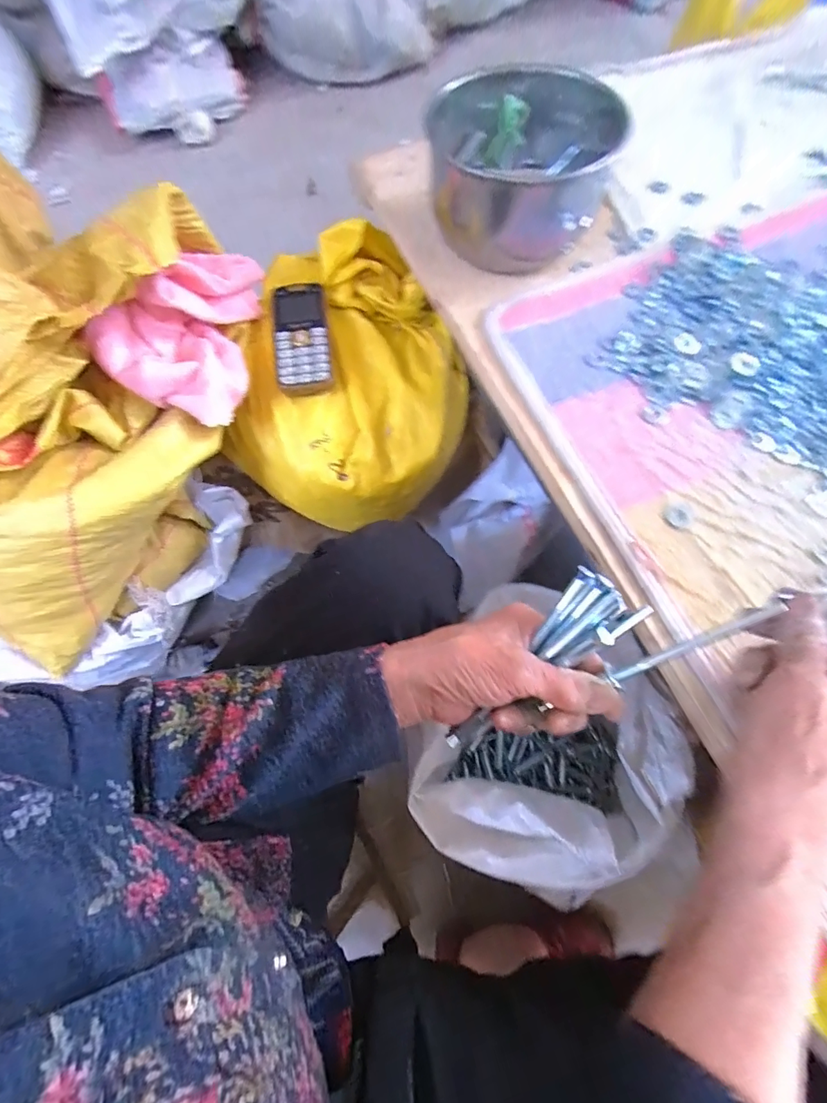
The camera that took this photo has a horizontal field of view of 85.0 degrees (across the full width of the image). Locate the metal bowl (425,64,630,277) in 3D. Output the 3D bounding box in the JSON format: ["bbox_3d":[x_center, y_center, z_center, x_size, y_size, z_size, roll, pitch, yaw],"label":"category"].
[{"bbox_3d":[0.096,-0.356,0.418,0.159,0.085,0.169,2,68,2],"label":"metal bowl"}]

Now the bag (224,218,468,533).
[{"bbox_3d":[-0.069,-0.182,0.497,0.253,0.151,0.284,32,73,12],"label":"bag"}]

